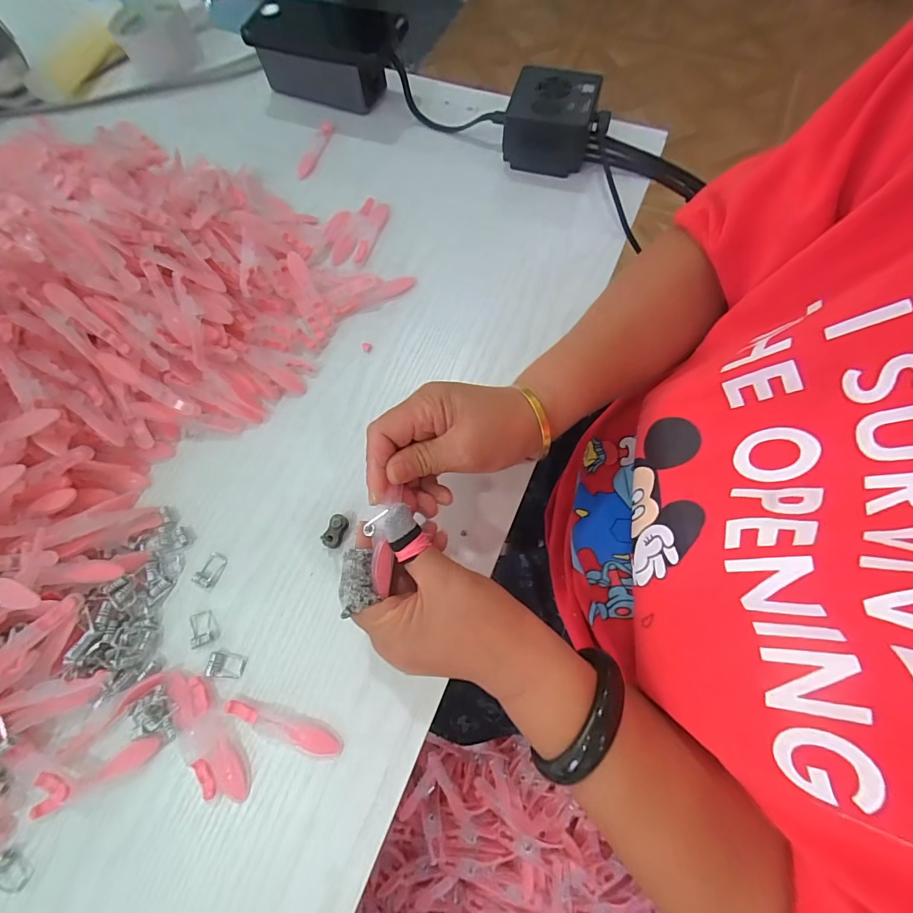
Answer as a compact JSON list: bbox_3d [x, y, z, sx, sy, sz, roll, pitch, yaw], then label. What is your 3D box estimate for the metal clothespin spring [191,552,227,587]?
[{"bbox_3d":[-0.177,0.081,0.304,0.015,0.005,0.023,24,74,10],"label":"metal clothespin spring"}]

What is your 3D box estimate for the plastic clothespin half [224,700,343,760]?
[{"bbox_3d":[-0.108,0.170,0.268,0.076,0.009,0.016,20,74,9],"label":"plastic clothespin half"}]

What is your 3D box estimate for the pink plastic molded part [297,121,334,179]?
[{"bbox_3d":[-0.151,-0.332,0.460,0.020,0.008,0.080,18,73,8],"label":"pink plastic molded part"}]

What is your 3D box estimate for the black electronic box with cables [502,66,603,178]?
[{"bbox_3d":[0.089,-0.322,0.409,0.080,0.051,0.073,13,73,7],"label":"black electronic box with cables"}]

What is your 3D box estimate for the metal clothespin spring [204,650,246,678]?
[{"bbox_3d":[-0.153,0.139,0.282,0.023,0.007,0.015,6,72,5],"label":"metal clothespin spring"}]

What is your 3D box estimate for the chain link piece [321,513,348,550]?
[{"bbox_3d":[-0.086,0.053,0.303,0.011,0.014,0.024,23,74,10],"label":"chain link piece"}]

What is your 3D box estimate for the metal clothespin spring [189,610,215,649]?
[{"bbox_3d":[-0.175,0.118,0.291,0.015,0.004,0.023,-19,72,-4],"label":"metal clothespin spring"}]

